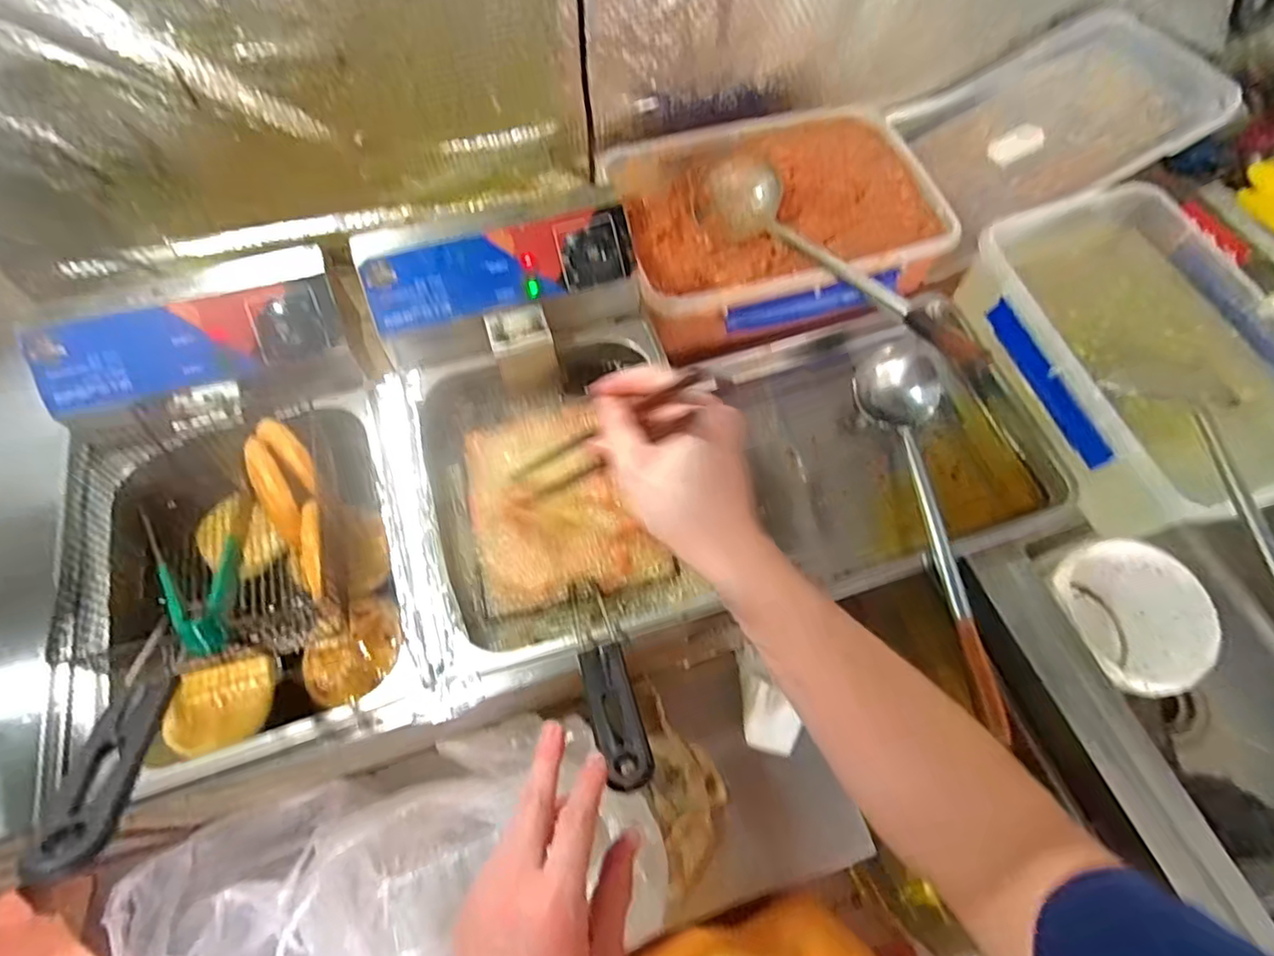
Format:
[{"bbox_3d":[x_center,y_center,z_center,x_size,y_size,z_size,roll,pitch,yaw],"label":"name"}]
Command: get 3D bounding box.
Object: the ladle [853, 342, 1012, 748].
[{"bbox_3d":[0.352,0.051,0.750,0.102,0.062,0.474,-3,64,-2],"label":"ladle"}]

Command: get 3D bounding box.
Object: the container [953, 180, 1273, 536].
[{"bbox_3d":[0.612,-0.152,0.775,0.257,0.121,0.413,-19,65,-9],"label":"container"}]

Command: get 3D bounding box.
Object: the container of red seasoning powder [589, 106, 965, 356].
[{"bbox_3d":[0.182,-0.338,0.845,0.411,0.107,0.297,-12,64,-6],"label":"container of red seasoning powder"}]

